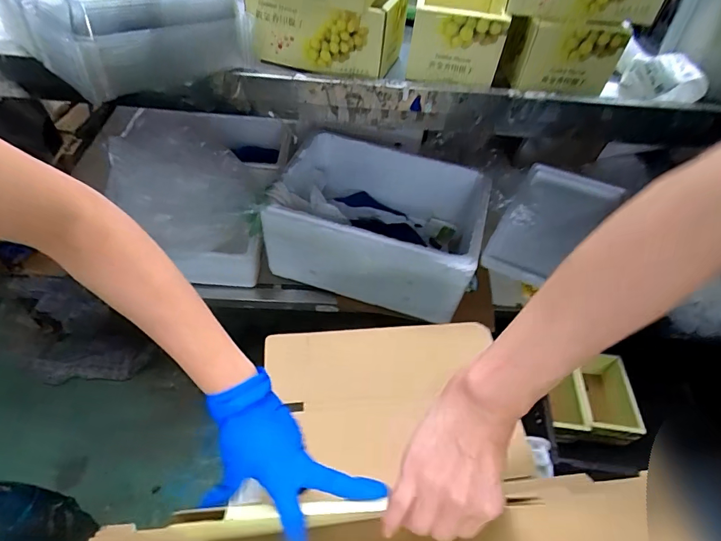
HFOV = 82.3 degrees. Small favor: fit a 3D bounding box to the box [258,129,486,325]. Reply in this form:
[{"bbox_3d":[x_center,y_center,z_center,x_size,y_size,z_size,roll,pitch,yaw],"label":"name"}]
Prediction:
[{"bbox_3d":[0.060,-0.178,1.320,0.610,0.283,0.542,15,50,9],"label":"box"}]

